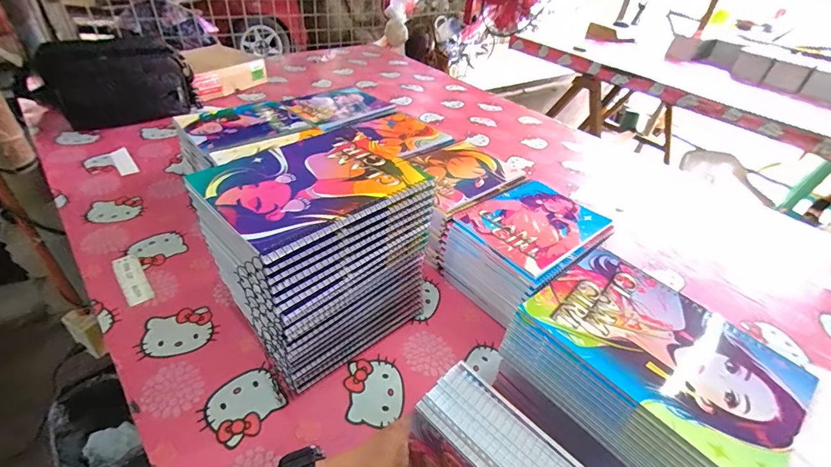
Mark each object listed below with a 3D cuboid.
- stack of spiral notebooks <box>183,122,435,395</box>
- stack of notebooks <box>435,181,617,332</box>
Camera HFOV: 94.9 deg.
[{"bbox_3d":[-0.113,0.037,0.451,0.148,0.239,0.213,35,46,30],"label":"stack of spiral notebooks"},{"bbox_3d":[0.165,0.019,0.587,0.203,0.096,0.150,-22,47,-31],"label":"stack of notebooks"}]

